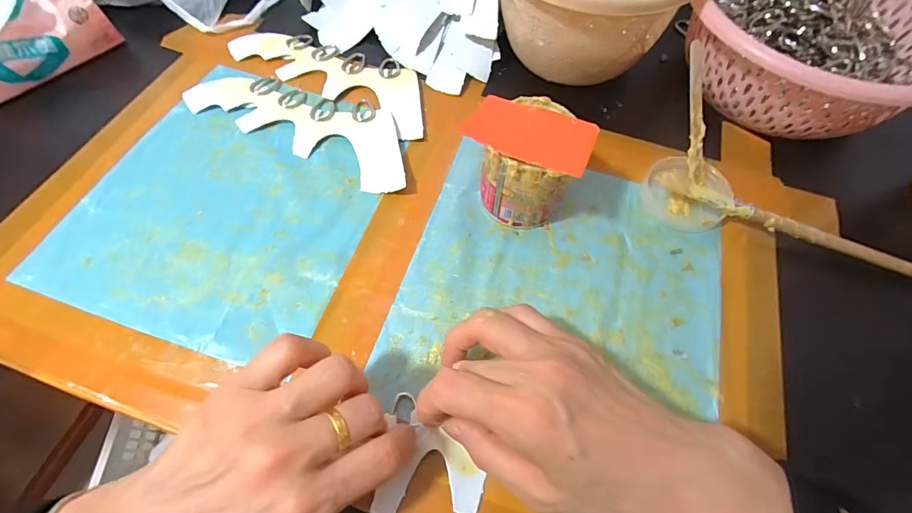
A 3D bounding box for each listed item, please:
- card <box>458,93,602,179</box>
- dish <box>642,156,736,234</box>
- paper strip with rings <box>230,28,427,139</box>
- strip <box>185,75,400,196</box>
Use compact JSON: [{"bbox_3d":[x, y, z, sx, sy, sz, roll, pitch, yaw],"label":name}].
[{"bbox_3d":[0.049,-0.082,0.268,0.081,0.004,0.049,22,63,9],"label":"card"},{"bbox_3d":[0.184,-0.053,0.323,0.062,0.026,0.062,1,62,-1],"label":"dish"},{"bbox_3d":[-0.116,-0.184,0.397,0.228,0.007,0.077,29,65,14],"label":"paper strip with rings"},{"bbox_3d":[-0.136,-0.120,0.363,0.222,0.010,0.080,21,63,9],"label":"strip"}]

